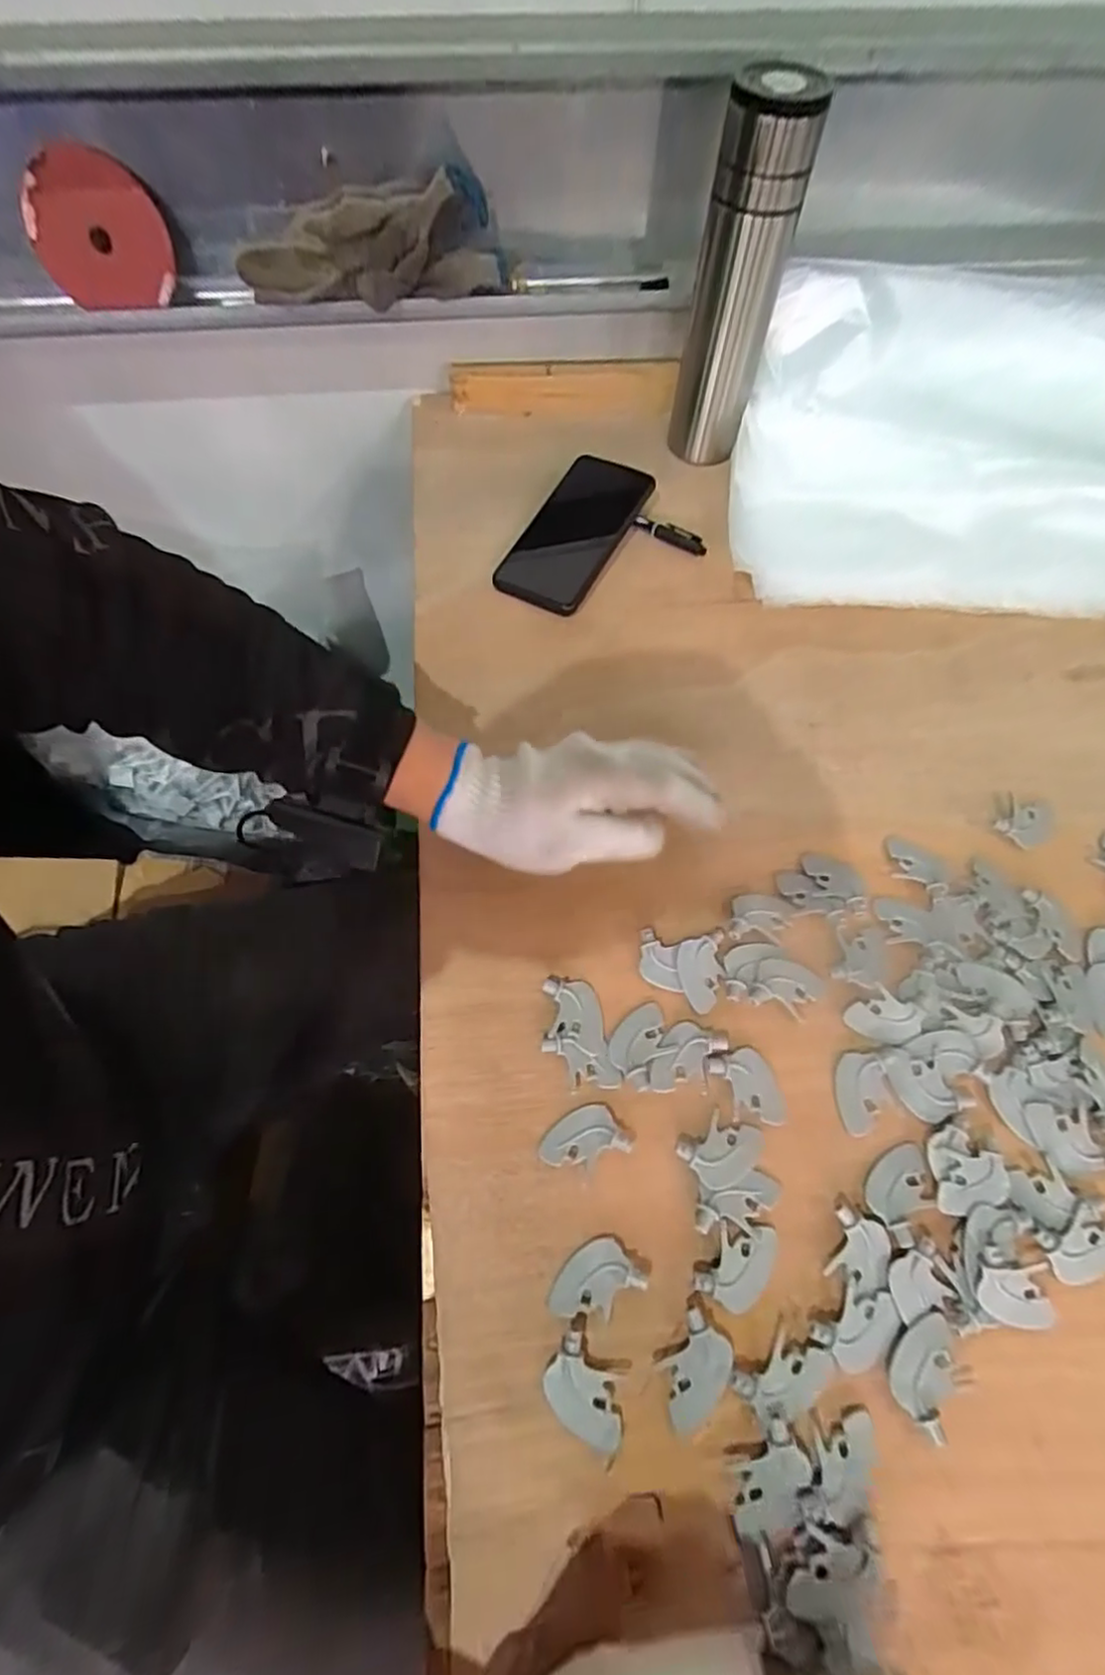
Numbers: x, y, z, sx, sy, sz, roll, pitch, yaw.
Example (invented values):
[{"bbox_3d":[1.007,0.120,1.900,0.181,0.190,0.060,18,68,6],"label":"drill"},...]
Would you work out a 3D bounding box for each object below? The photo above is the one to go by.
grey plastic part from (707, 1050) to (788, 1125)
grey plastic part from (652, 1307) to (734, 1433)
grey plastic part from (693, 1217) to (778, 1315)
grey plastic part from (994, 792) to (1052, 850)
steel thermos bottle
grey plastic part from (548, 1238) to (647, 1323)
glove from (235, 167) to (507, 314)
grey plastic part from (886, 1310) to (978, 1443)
[{"bbox_3d":[0.112,0.143,0.370,0.032,0.004,0.044,-20,66,-10],"label":"grey plastic part"},{"bbox_3d":[0.069,0.258,0.312,0.033,0.010,0.043,35,69,15],"label":"grey plastic part"},{"bbox_3d":[0.096,0.217,0.333,0.032,0.005,0.044,32,68,14],"label":"grey plastic part"},{"bbox_3d":[0.322,-0.011,0.443,0.032,0.005,0.039,37,70,16],"label":"grey plastic part"},{"bbox_3d":[0.149,-0.445,0.533,0.068,0.233,0.078,13,65,5],"label":"steel thermos bottle"},{"bbox_3d":[0.020,0.225,0.328,0.043,0.008,0.031,-38,70,-17],"label":"grey plastic part"},{"bbox_3d":[-0.143,-0.474,0.518,0.208,0.066,0.046,-11,65,-6],"label":"glove"},{"bbox_3d":[0.182,0.257,0.313,0.042,0.006,0.034,-37,70,-16],"label":"grey plastic part"}]

